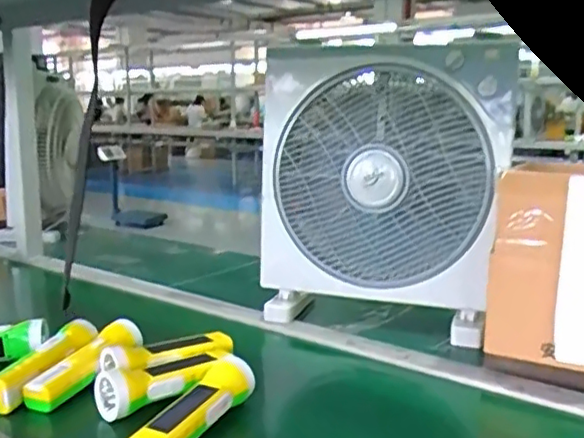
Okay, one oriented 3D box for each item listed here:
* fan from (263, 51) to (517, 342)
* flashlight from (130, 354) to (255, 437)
[{"bbox_3d":[0.135,-0.043,0.952,0.363,0.416,0.120,5,11,25],"label":"fan"},{"bbox_3d":[-0.101,0.201,0.654,0.058,0.048,0.170,5,11,25],"label":"flashlight"}]

